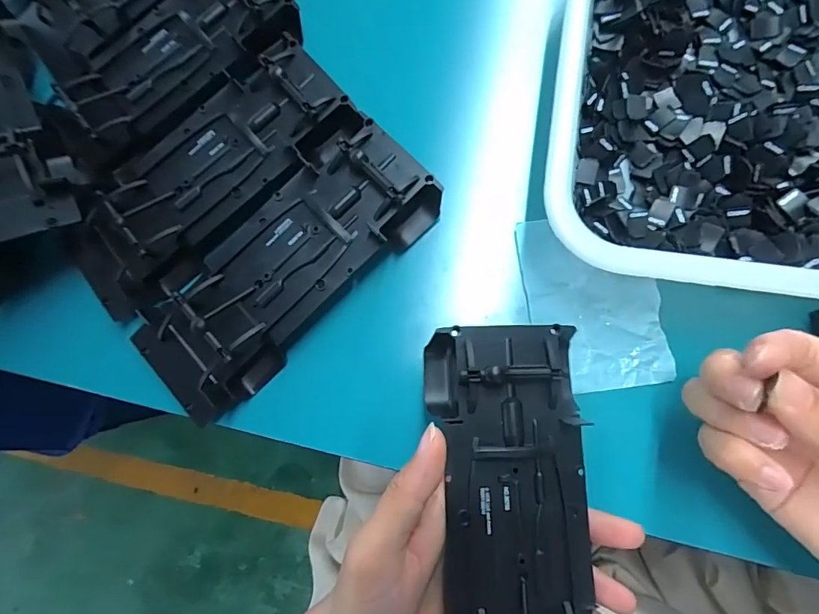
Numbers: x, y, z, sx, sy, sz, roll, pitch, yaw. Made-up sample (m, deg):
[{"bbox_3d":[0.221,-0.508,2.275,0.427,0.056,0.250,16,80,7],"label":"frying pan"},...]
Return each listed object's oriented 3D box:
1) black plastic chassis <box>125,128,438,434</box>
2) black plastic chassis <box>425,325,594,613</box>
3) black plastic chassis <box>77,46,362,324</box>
[{"bbox_3d":[-0.075,-0.026,0.259,0.190,0.028,0.081,-44,80,0],"label":"black plastic chassis"},{"bbox_3d":[0.047,0.105,0.204,0.073,0.026,0.191,-3,80,6],"label":"black plastic chassis"},{"bbox_3d":[-0.122,-0.078,0.272,0.190,0.030,0.080,-41,80,0],"label":"black plastic chassis"}]

